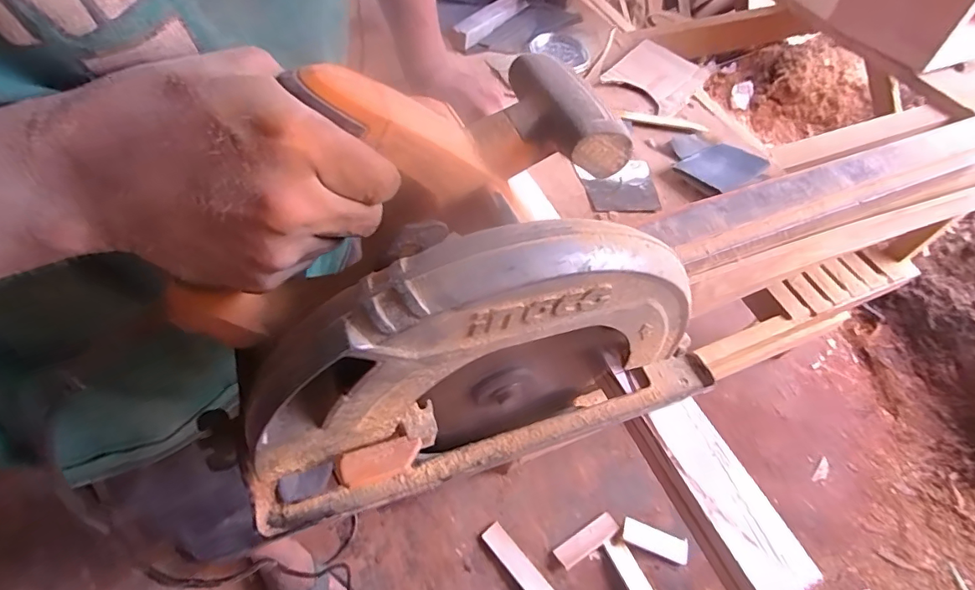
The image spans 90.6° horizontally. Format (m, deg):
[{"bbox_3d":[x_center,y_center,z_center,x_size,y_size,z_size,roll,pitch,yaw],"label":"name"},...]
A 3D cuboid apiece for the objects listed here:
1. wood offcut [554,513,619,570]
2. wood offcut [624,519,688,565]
[{"bbox_3d":[0.216,0.531,1.045,0.149,0.014,0.047,-24,60,-21],"label":"wood offcut"},{"bbox_3d":[0.366,0.537,1.053,0.142,0.020,0.052,17,54,7],"label":"wood offcut"}]

